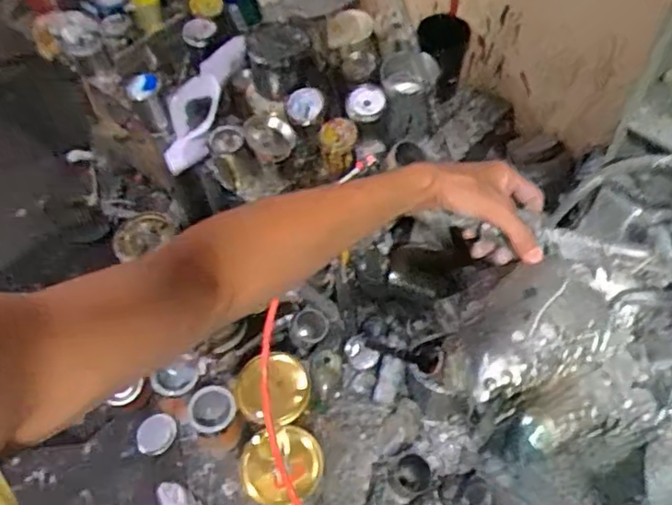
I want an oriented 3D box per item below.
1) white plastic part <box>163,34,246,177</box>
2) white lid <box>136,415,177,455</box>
[{"bbox_3d":[-0.277,-0.302,1.250,0.124,0.087,0.286,21,84,17],"label":"white plastic part"},{"bbox_3d":[-0.444,0.452,1.507,0.102,0.010,0.092,-8,78,8],"label":"white lid"}]

